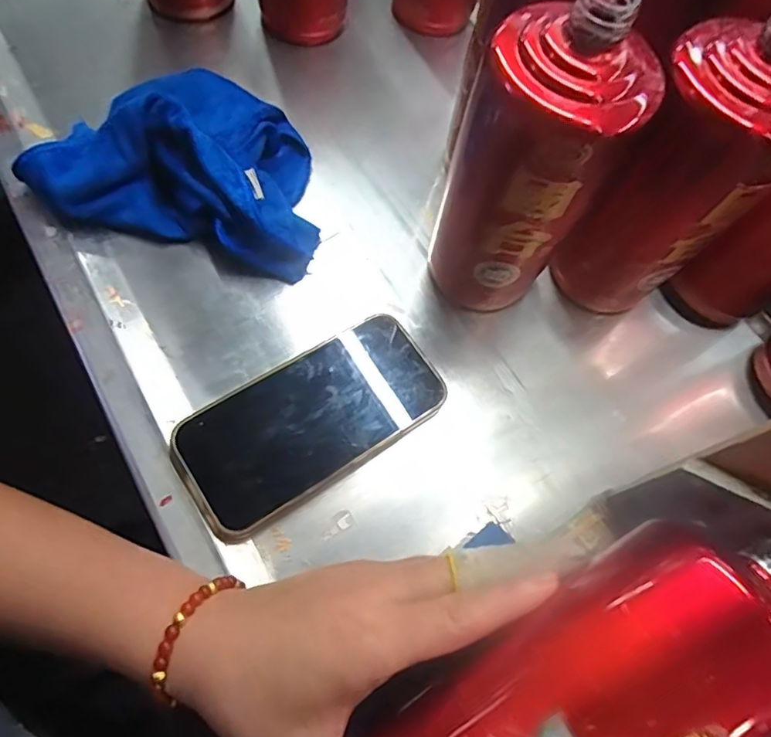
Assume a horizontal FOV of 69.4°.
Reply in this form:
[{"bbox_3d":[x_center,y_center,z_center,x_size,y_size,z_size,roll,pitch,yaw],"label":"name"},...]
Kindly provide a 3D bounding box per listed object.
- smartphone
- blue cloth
[{"bbox_3d":[-0.044,0.029,0.338,0.161,0.013,0.078,-33,74,-16],"label":"smartphone"},{"bbox_3d":[-0.136,-0.152,0.386,0.190,0.076,0.143,11,68,1],"label":"blue cloth"}]

